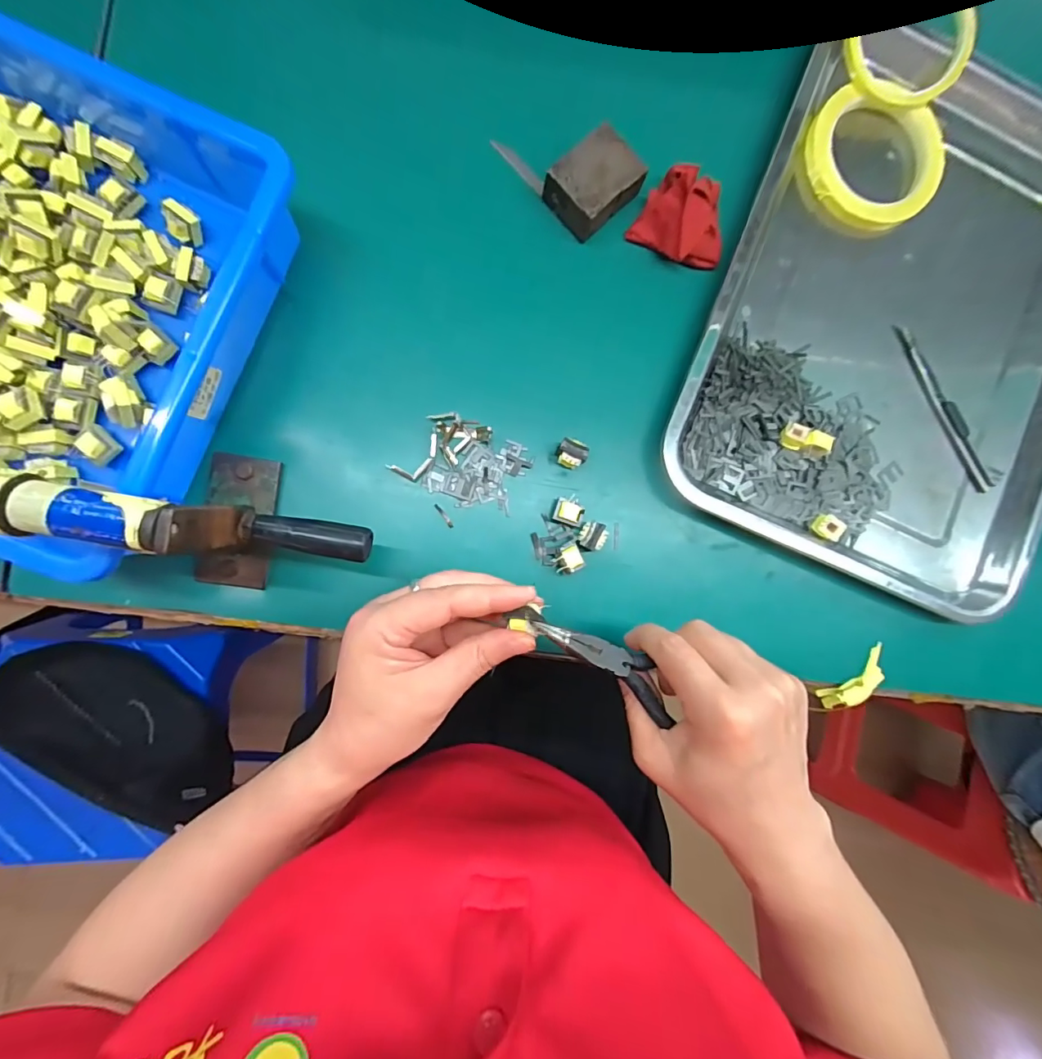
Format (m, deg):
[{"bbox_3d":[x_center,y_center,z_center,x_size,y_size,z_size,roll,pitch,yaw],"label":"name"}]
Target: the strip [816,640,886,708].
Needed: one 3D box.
[{"bbox_3d":[0.252,0.112,0.352,0.057,0.015,0.021,-42,95,-6],"label":"strip"}]

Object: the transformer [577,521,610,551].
[{"bbox_3d":[0.048,0.004,0.318,0.017,0.014,0.019,31,86,-7],"label":"transformer"}]

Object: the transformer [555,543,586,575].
[{"bbox_3d":[0.031,0.020,0.317,0.018,0.016,0.017,-20,93,-7],"label":"transformer"}]

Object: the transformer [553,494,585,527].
[{"bbox_3d":[0.032,-0.013,0.318,0.019,0.015,0.018,19,88,-7],"label":"transformer"}]

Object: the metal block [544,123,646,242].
[{"bbox_3d":[0.049,-0.231,0.316,0.057,0.022,0.043,-40,95,-6],"label":"metal block"}]

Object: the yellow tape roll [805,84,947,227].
[{"bbox_3d":[0.264,-0.275,0.354,0.101,0.015,0.101,0,90,-8],"label":"yellow tape roll"}]

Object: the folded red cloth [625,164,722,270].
[{"bbox_3d":[0.118,-0.216,0.328,0.063,0.032,0.055,30,86,-7],"label":"folded red cloth"}]

